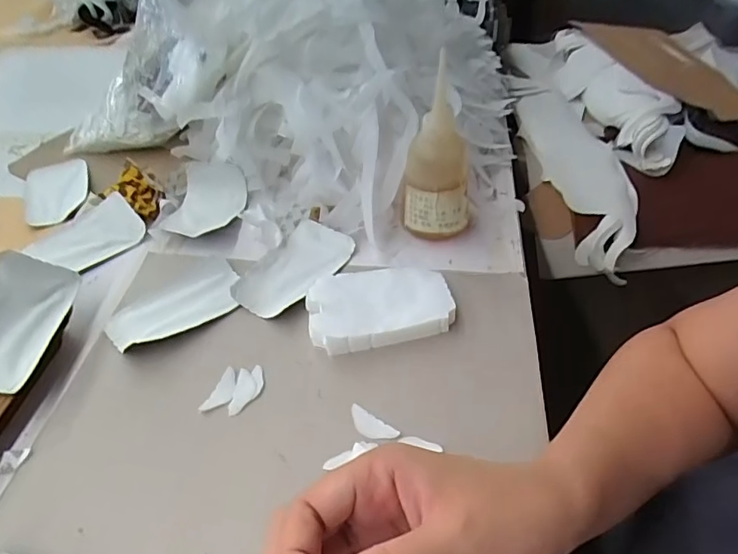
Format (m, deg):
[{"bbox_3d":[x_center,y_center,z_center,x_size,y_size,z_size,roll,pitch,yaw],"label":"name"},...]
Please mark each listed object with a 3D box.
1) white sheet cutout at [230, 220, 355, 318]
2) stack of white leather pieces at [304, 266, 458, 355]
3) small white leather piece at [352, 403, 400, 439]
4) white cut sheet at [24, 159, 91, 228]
[{"bbox_3d":[-0.073,-0.011,0.488,0.069,0.012,0.117,26,51,25],"label":"white sheet cutout"},{"bbox_3d":[0.008,0.022,0.446,0.119,0.020,0.076,-10,45,-9],"label":"stack of white leather pieces"},{"bbox_3d":[0.002,0.107,0.376,0.040,0.004,0.015,25,57,30],"label":"small white leather piece"},{"bbox_3d":[-0.360,-0.101,0.599,0.069,0.010,0.126,-17,46,-15],"label":"white cut sheet"}]

